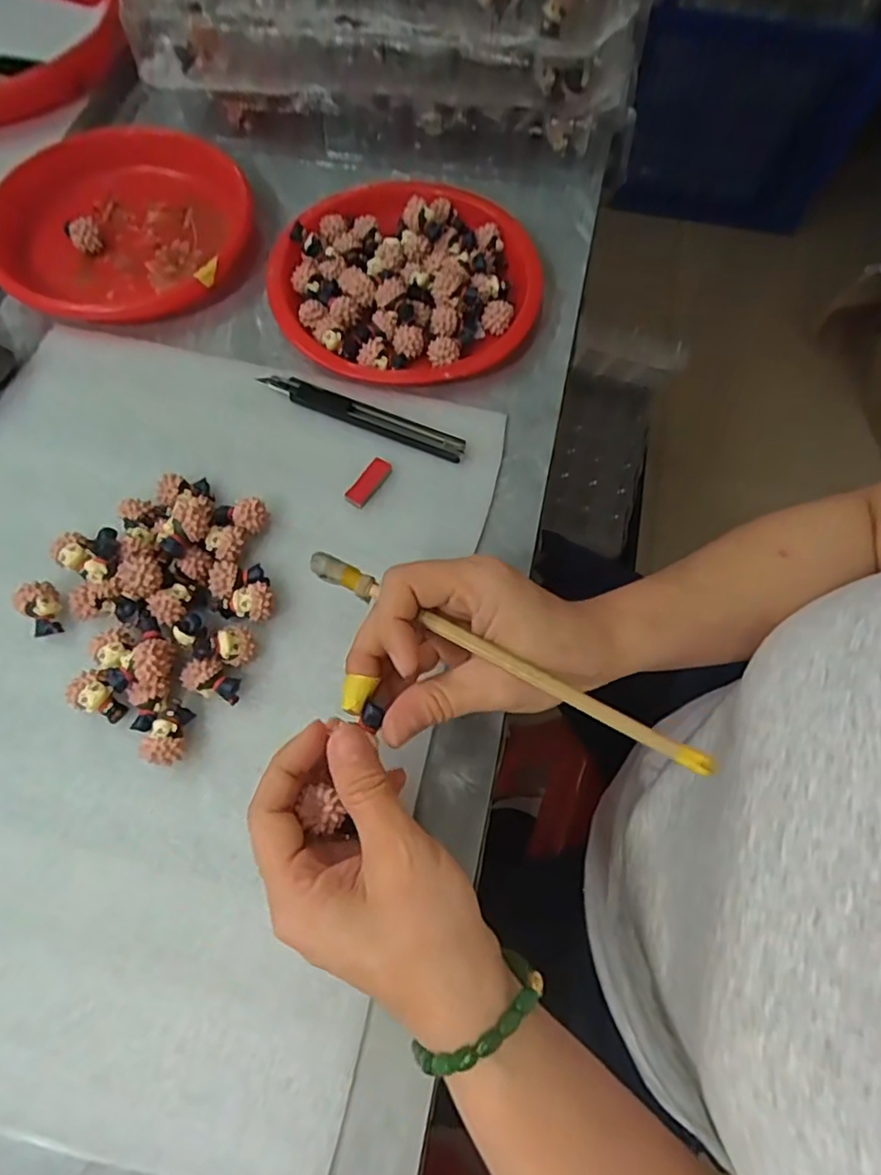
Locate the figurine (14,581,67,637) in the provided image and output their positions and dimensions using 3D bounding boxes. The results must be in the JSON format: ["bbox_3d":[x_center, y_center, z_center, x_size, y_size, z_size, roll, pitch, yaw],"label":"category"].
[{"bbox_3d":[-0.213,0.011,0.329,0.019,0.022,0.027,-29,71,-12],"label":"figurine"}]

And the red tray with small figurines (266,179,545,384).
[{"bbox_3d":[-0.024,-0.214,0.418,0.177,0.031,0.174,0,67,-1],"label":"red tray with small figurines"}]

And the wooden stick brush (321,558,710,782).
[{"bbox_3d":[0.024,0.029,0.251,0.179,0.005,0.009,27,70,9],"label":"wooden stick brush"}]

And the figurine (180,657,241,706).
[{"bbox_3d":[-0.117,0.048,0.316,0.026,0.020,0.018,22,69,8],"label":"figurine"}]

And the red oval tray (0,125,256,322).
[{"bbox_3d":[-0.226,-0.255,0.431,0.180,0.026,0.158,-1,67,-1],"label":"red oval tray"}]

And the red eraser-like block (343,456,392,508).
[{"bbox_3d":[-0.043,-0.063,0.369,0.013,0.006,0.034,28,70,10],"label":"red eraser-like block"}]

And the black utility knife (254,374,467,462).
[{"bbox_3d":[-0.049,-0.107,0.385,0.135,0.008,0.017,22,69,8],"label":"black utility knife"}]

